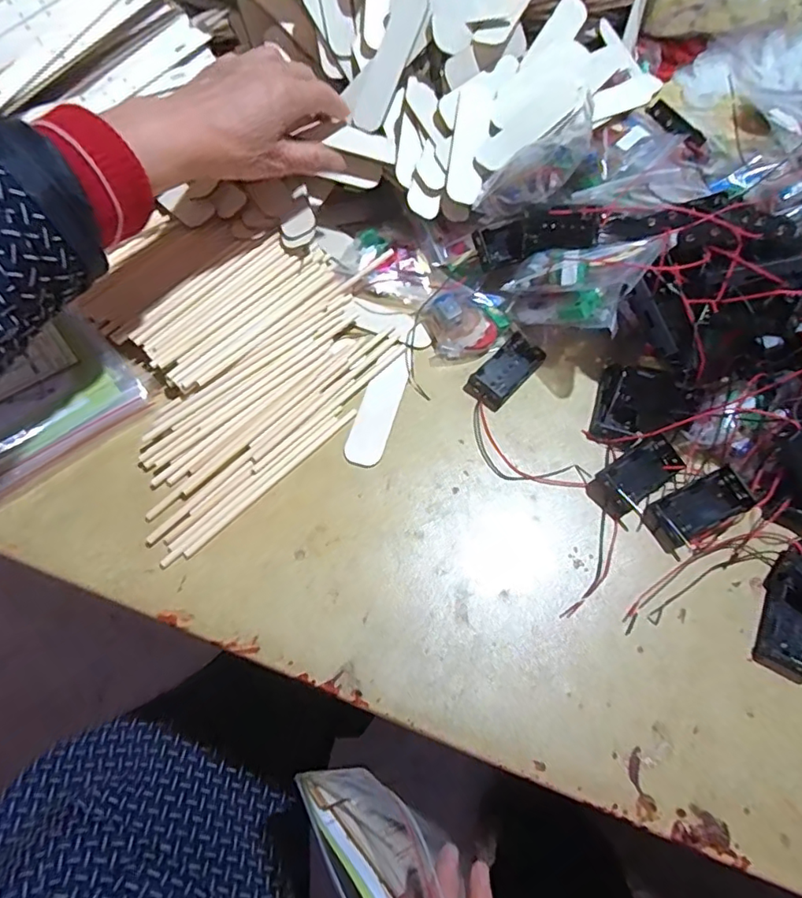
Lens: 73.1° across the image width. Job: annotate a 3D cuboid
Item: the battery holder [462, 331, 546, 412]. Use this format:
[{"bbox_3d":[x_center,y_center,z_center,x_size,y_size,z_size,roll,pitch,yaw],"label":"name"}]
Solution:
[{"bbox_3d":[0.081,-0.060,0.418,0.032,0.012,0.065,42,69,14],"label":"battery holder"}]

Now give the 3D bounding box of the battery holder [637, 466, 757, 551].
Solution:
[{"bbox_3d":[0.203,0.040,0.369,0.066,0.012,0.032,-32,67,8],"label":"battery holder"}]

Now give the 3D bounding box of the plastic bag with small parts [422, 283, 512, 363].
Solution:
[{"bbox_3d":[0.051,-0.102,0.432,0.067,0.024,0.053,-11,66,-9],"label":"plastic bag with small parts"}]

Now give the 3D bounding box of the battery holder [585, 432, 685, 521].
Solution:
[{"bbox_3d":[0.166,0.018,0.380,0.067,0.020,0.031,-32,71,-17],"label":"battery holder"}]

